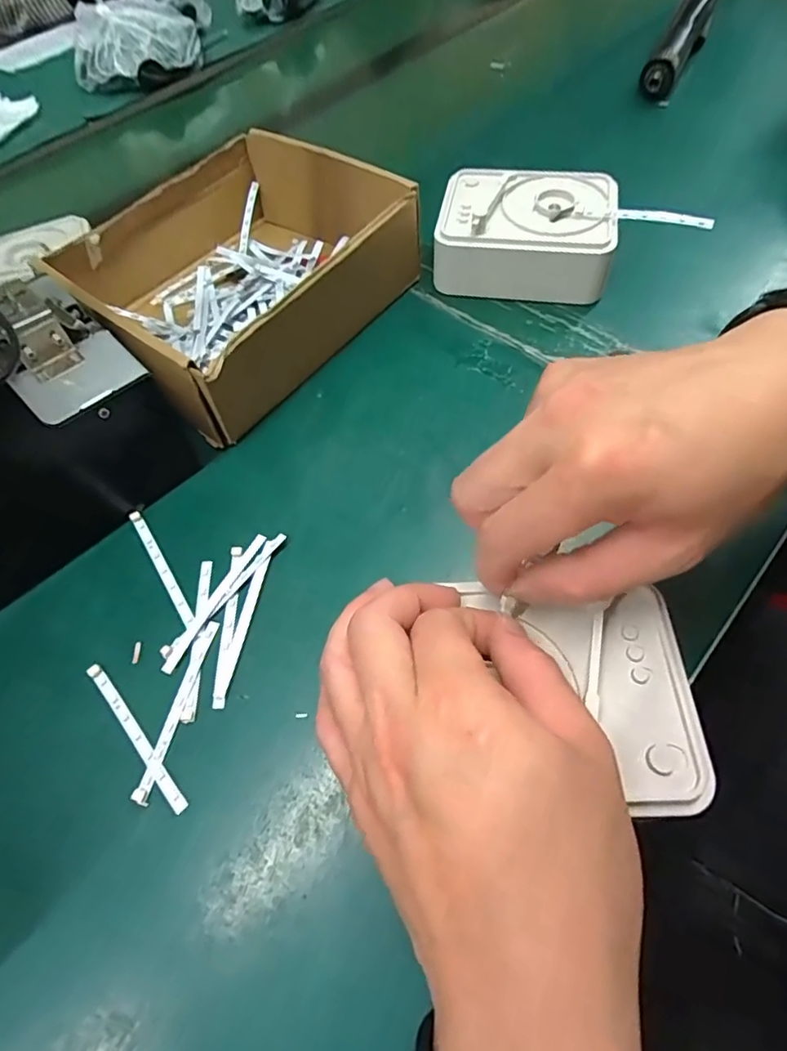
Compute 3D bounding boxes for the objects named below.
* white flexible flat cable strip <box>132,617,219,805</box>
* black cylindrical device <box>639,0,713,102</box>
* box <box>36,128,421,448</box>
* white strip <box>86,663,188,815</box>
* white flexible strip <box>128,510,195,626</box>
[{"bbox_3d":[-0.107,0.089,0.268,0.007,0.004,0.088,10,62,8],"label":"white flexible flat cable strip"},{"bbox_3d":[0.309,-0.522,0.572,0.040,0.041,0.206,21,63,18],"label":"black cylindrical device"},{"bbox_3d":[-0.111,-0.184,0.386,0.182,0.066,0.211,32,66,23],"label":"box"},{"bbox_3d":[-0.126,0.101,0.263,0.006,0.004,0.088,-40,66,-17],"label":"white strip"},{"bbox_3d":[-0.134,0.023,0.309,0.006,0.004,0.086,-32,64,-14],"label":"white flexible strip"}]

